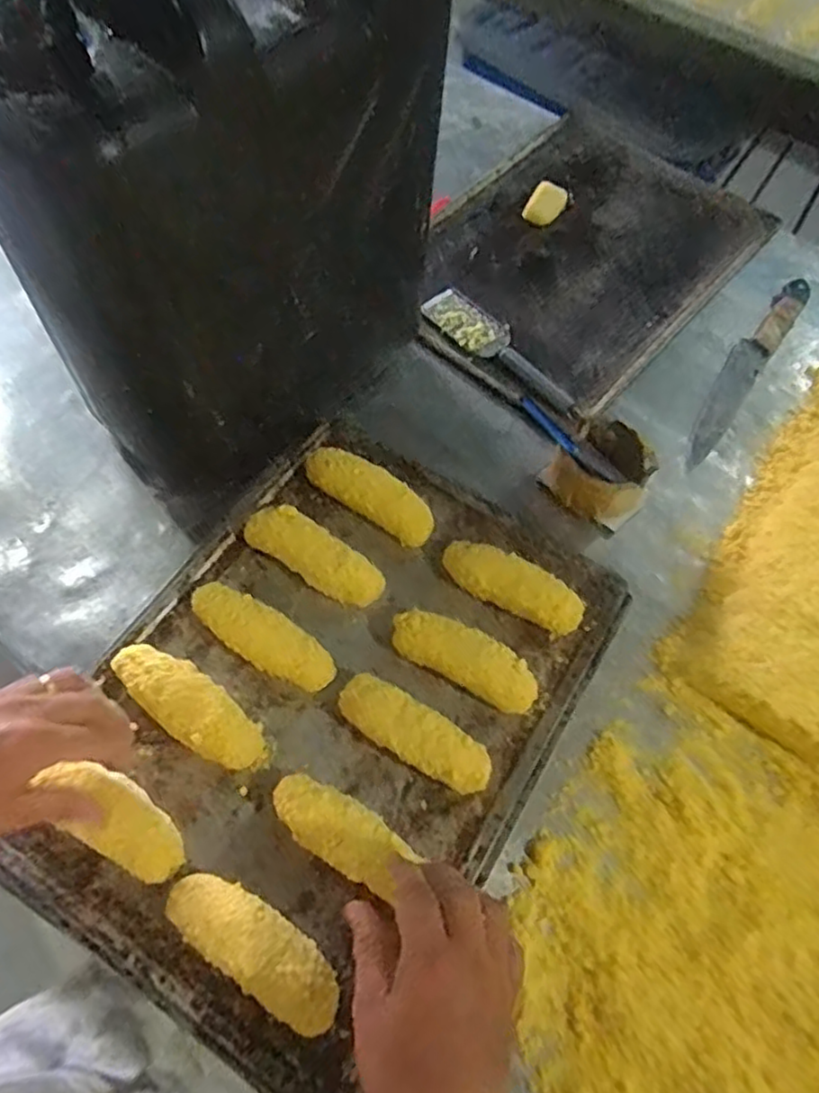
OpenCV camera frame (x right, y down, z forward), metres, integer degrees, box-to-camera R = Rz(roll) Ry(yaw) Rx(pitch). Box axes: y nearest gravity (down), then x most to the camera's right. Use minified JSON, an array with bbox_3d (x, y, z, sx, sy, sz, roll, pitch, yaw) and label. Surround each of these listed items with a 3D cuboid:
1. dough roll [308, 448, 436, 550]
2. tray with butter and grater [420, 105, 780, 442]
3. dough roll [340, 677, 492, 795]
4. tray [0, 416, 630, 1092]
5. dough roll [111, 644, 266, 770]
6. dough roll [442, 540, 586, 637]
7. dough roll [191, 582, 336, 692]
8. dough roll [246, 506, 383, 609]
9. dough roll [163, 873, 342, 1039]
[{"bbox_3d":[-0.035,-0.049,0.624,0.129,0.031,0.039,33,62,-2],"label":"dough roll"},{"bbox_3d":[0.205,-0.372,0.839,0.334,0.033,0.476,40,65,17],"label":"tray with butter and grater"},{"bbox_3d":[0.003,0.144,0.519,0.125,0.036,0.041,30,63,13],"label":"dough roll"},{"bbox_3d":[-0.059,0.113,0.536,0.334,0.049,0.463,31,63,13],"label":"tray"},{"bbox_3d":[-0.169,0.120,0.517,0.129,0.040,0.045,37,64,16],"label":"dough roll"},{"bbox_3d":[0.090,0.034,0.592,0.127,0.037,0.037,27,62,11],"label":"dough roll"},{"bbox_3d":[-0.122,0.074,0.551,0.132,0.034,0.042,30,63,12],"label":"dough roll"},{"bbox_3d":[-0.085,0.009,0.595,0.130,0.039,0.044,31,63,13],"label":"dough roll"},{"bbox_3d":[-0.099,0.260,0.441,0.125,0.038,0.044,31,63,13],"label":"dough roll"}]

